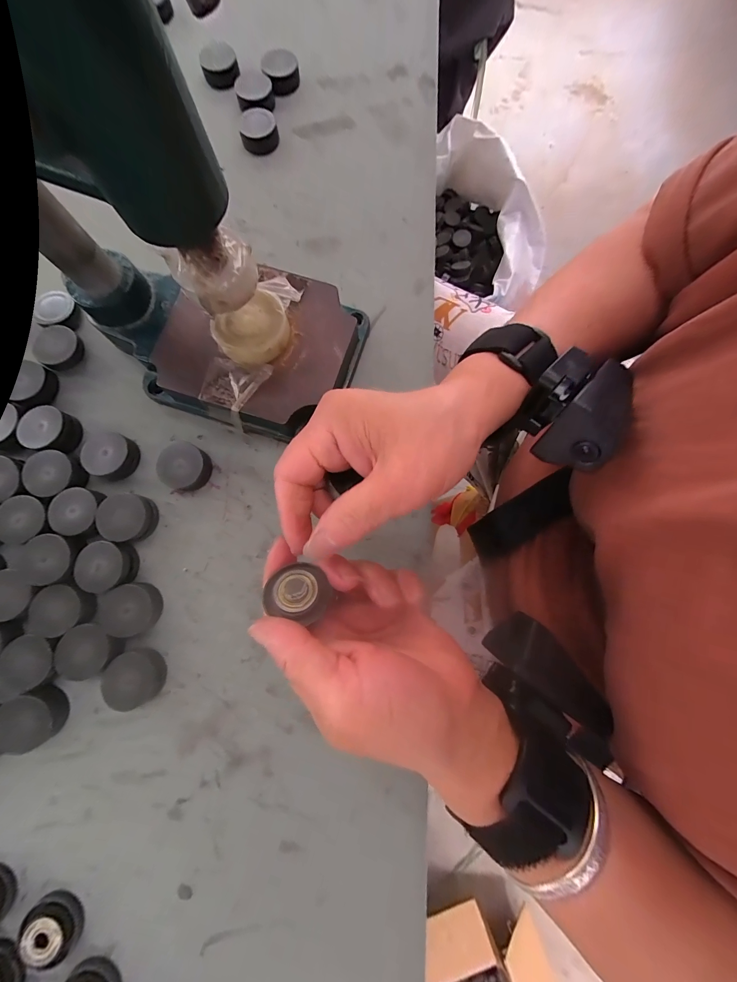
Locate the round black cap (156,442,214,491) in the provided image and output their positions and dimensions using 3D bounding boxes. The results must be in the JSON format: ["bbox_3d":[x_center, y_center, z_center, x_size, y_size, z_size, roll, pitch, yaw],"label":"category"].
[{"bbox_3d":[-0.132,-0.017,0.237,0.030,0.015,0.033,18,80,2],"label":"round black cap"}]

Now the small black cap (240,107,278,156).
[{"bbox_3d":[-0.096,-0.315,0.287,0.032,0.010,0.038,-13,80,-4],"label":"small black cap"}]

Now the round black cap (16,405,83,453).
[{"bbox_3d":[-0.229,-0.044,0.238,0.026,0.019,0.031,16,80,2],"label":"round black cap"}]

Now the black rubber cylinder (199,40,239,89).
[{"bbox_3d":[-0.133,-0.379,0.294,0.031,0.013,0.036,-16,81,-4],"label":"black rubber cylinder"}]

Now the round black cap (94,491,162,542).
[{"bbox_3d":[-0.166,0.018,0.229,0.034,0.017,0.032,0,80,-1],"label":"round black cap"}]

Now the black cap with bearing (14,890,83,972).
[{"bbox_3d":[-0.186,0.256,0.191,0.032,0.008,0.032,31,81,4],"label":"black cap with bearing"}]

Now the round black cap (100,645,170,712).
[{"bbox_3d":[-0.152,0.121,0.213,0.033,0.013,0.033,0,80,-1],"label":"round black cap"}]

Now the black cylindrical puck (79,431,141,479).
[{"bbox_3d":[-0.185,-0.025,0.238,0.033,0.015,0.031,0,80,-1],"label":"black cylindrical puck"}]

